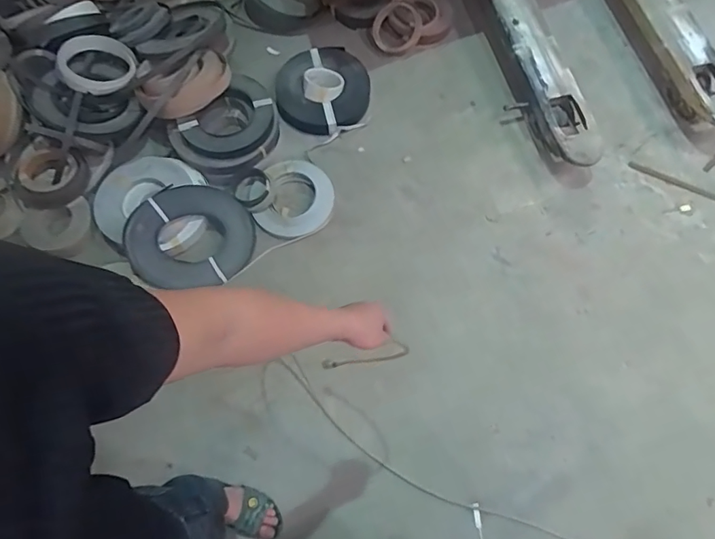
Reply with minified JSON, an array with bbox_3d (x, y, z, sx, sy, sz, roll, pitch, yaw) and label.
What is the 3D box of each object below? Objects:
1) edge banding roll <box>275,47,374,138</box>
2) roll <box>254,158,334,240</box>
[{"bbox_3d":[-0.119,-0.659,1.748,0.323,0.103,0.344,0,71,0],"label":"edge banding roll"},{"bbox_3d":[-0.211,-0.244,1.633,0.262,0.042,0.297,11,71,4],"label":"roll"}]

